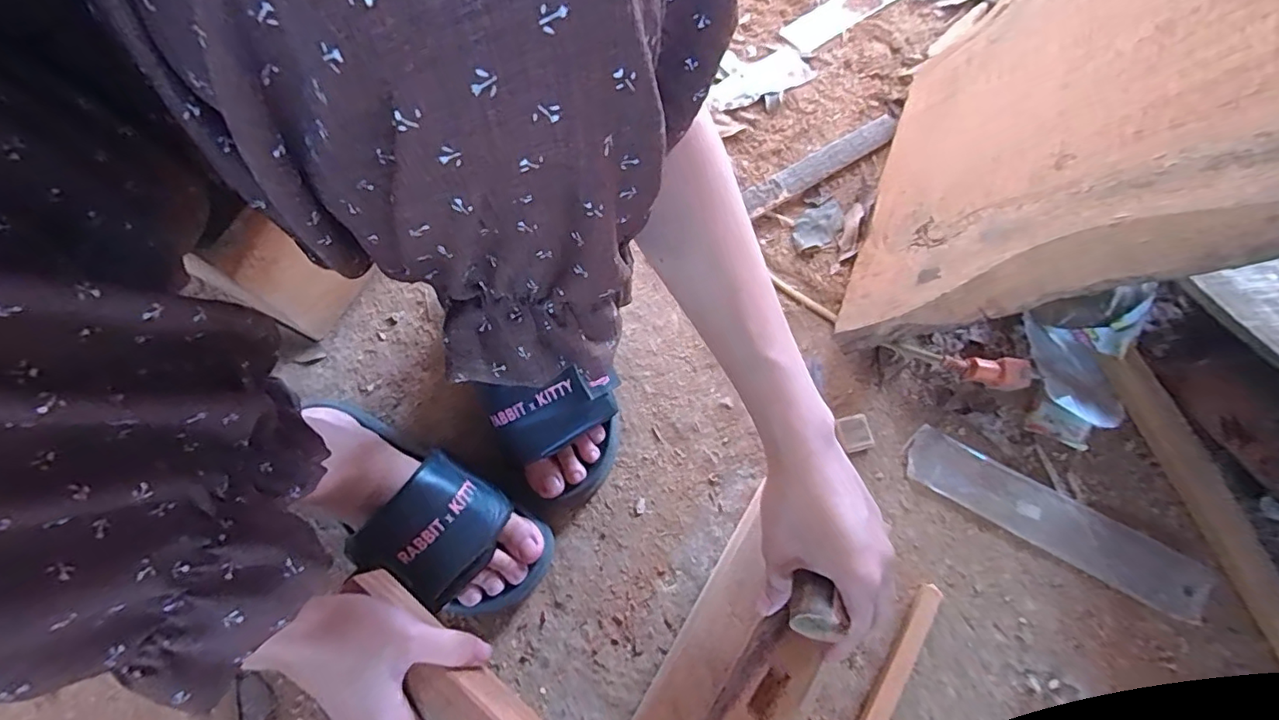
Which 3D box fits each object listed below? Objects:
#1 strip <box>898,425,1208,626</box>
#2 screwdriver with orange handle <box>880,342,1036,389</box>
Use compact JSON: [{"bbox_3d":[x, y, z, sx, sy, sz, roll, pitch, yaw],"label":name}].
[{"bbox_3d":[0.373,0.144,0.513,0.263,0.009,0.055,29,70,10],"label":"strip"},{"bbox_3d":[0.310,0.001,0.555,0.128,0.027,0.028,16,67,22],"label":"screwdriver with orange handle"}]

